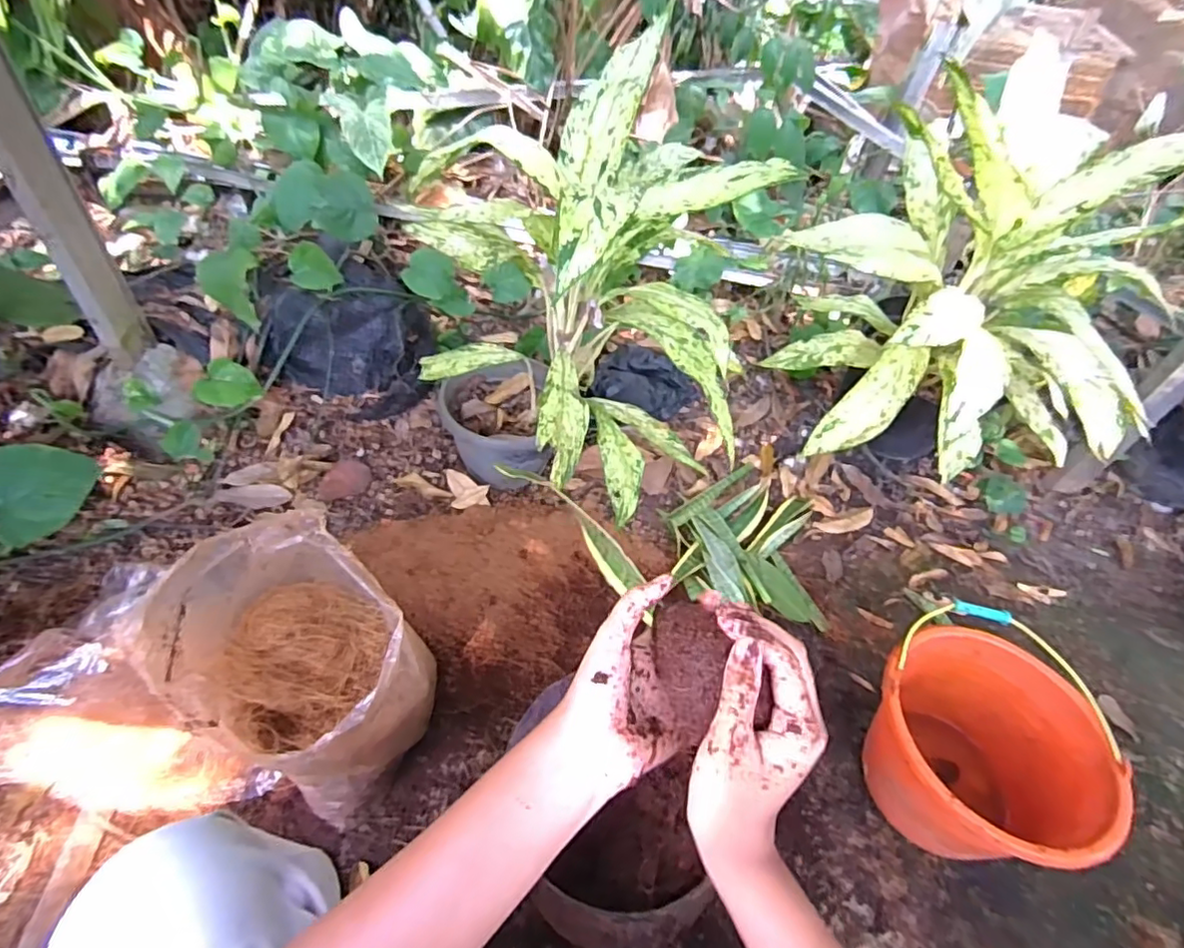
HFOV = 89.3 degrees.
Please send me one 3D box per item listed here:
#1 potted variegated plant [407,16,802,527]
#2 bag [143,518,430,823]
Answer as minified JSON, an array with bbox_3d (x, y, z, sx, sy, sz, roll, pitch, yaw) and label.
[{"bbox_3d":[-0.030,-0.220,0.914,0.434,0.594,0.418,-4,46,-11],"label":"potted variegated plant"},{"bbox_3d":[-0.333,0.237,0.706,0.232,0.356,0.220,27,48,18],"label":"bag"}]

